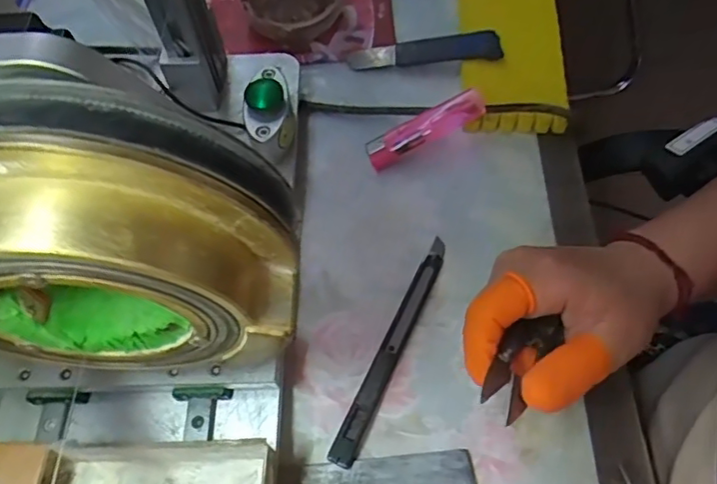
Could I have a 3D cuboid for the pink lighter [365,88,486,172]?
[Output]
[{"bbox_3d":[0.042,-0.072,0.369,0.078,0.017,0.019,-27,62,10],"label":"pink lighter"}]

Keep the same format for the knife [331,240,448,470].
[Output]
[{"bbox_3d":[0.019,0.054,0.315,0.013,0.010,0.135,22,65,14],"label":"knife"}]

